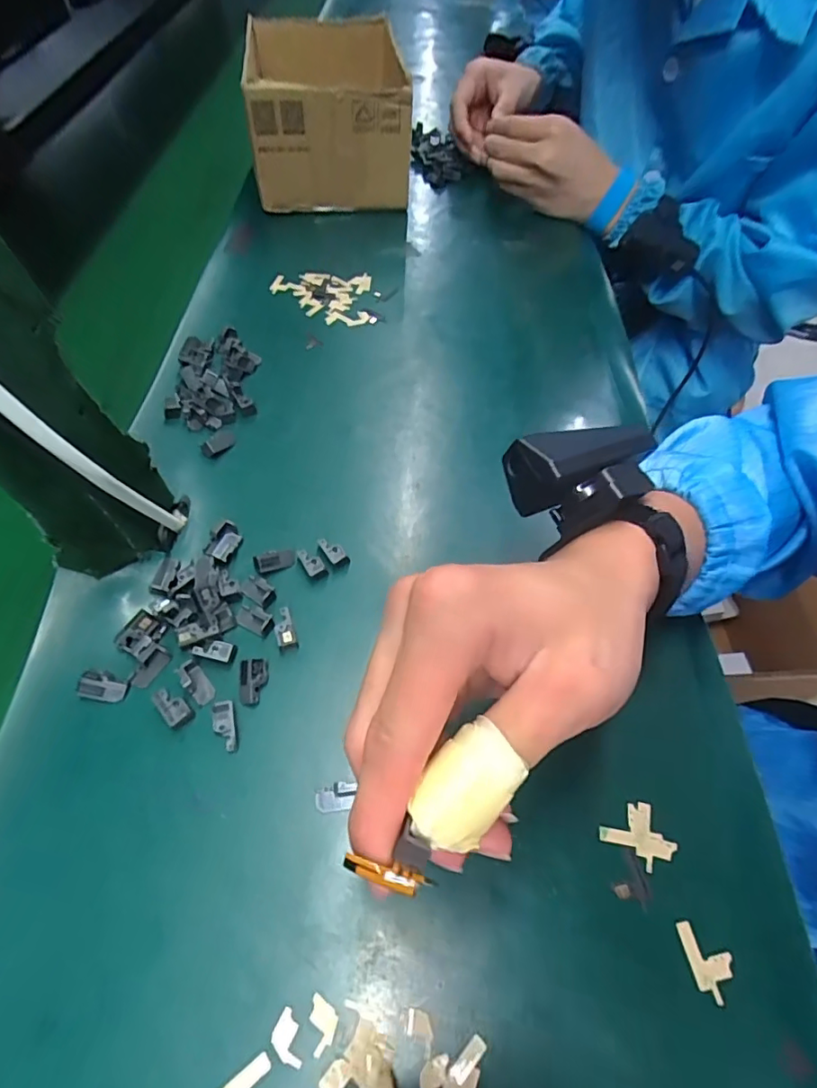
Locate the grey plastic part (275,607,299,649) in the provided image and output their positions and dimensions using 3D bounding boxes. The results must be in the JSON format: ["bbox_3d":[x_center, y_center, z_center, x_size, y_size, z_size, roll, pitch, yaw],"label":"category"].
[{"bbox_3d":[-0.066,0.045,0.282,0.010,0.010,0.021,-15,59,-14],"label":"grey plastic part"}]

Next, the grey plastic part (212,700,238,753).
[{"bbox_3d":[-0.089,0.087,0.256,0.010,0.006,0.025,-11,58,-12],"label":"grey plastic part"}]

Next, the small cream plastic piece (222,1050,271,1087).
[{"bbox_3d":[-0.060,0.194,0.190,0.022,0.004,0.006,-30,64,-22],"label":"small cream plastic piece"}]

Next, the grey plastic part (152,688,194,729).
[{"bbox_3d":[-0.117,0.079,0.260,0.011,0.004,0.023,-39,67,-25],"label":"grey plastic part"}]

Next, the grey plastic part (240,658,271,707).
[{"bbox_3d":[-0.078,0.069,0.268,0.014,0.007,0.022,-4,57,-7],"label":"grey plastic part"}]

